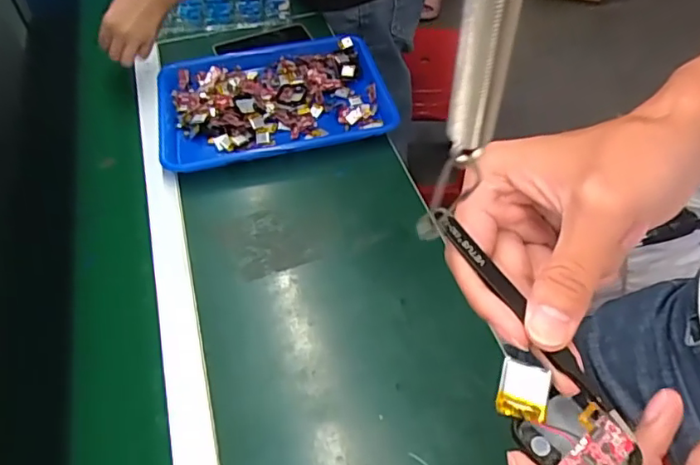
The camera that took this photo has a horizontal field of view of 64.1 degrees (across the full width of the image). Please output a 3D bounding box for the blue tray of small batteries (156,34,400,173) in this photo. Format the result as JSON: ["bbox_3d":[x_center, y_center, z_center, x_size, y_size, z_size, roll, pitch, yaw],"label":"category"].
[{"bbox_3d":[-0.119,-0.205,0.849,0.343,0.035,0.257,-12,51,-5],"label":"blue tray of small batteries"}]

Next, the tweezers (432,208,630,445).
[{"bbox_3d":[0.073,0.033,0.234,0.008,0.004,0.117,-30,67,-18],"label":"tweezers"}]

